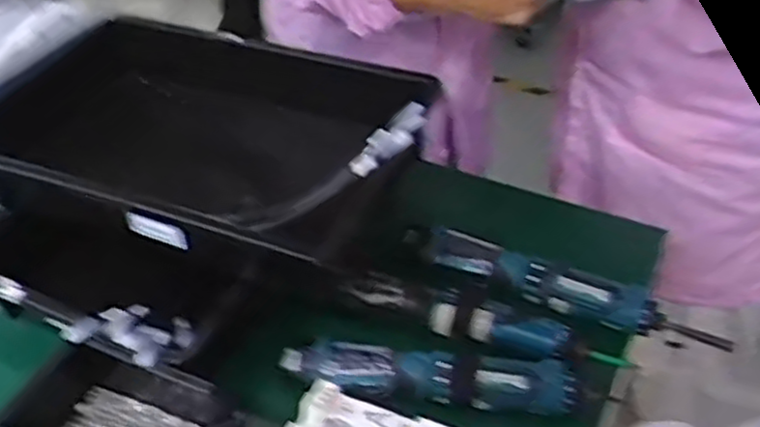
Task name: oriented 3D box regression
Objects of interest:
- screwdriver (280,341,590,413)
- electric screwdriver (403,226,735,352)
[{"bbox_3d":[0.045,0.143,0.684,0.265,0.034,0.048,4,42,5],"label":"screwdriver"},{"bbox_3d":[0.178,0.071,0.762,0.319,0.035,0.041,19,46,20],"label":"electric screwdriver"}]

